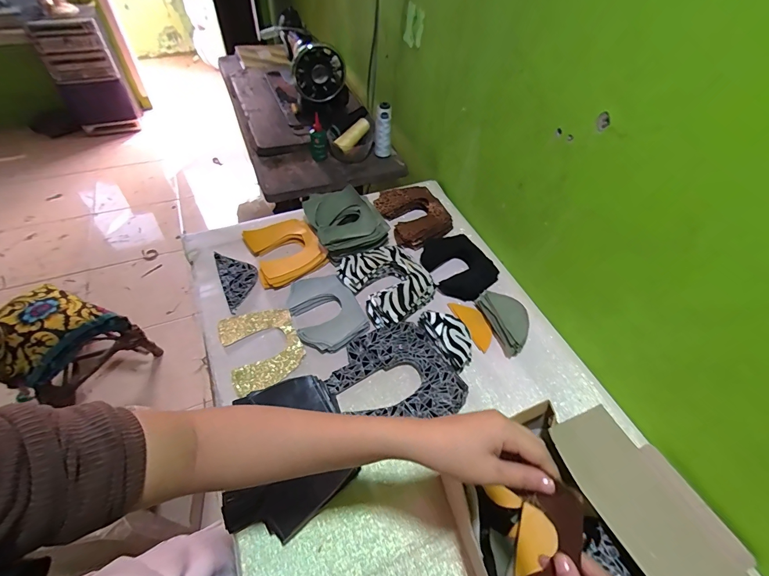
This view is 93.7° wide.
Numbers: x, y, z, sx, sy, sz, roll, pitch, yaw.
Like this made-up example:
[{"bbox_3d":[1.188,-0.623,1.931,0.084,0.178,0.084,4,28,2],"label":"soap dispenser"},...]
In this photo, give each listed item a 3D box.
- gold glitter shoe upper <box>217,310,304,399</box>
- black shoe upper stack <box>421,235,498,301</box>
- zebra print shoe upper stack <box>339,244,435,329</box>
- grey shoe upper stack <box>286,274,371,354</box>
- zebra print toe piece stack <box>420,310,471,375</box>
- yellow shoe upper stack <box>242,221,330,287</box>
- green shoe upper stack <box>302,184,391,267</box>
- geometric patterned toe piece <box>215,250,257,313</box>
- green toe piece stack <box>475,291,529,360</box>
[{"bbox_3d":[-0.213,0.100,0.632,0.123,0.013,0.149,-20,57,-19],"label":"gold glitter shoe upper"},{"bbox_3d":[0.146,-0.051,0.757,0.123,0.031,0.169,-26,59,-23],"label":"black shoe upper stack"},{"bbox_3d":[0.005,-0.014,0.701,0.146,0.047,0.176,-27,59,-24],"label":"zebra print shoe upper stack"},{"bbox_3d":[-0.112,0.038,0.661,0.115,0.021,0.166,-24,58,-22],"label":"grey shoe upper stack"},{"bbox_3d":[0.112,0.085,0.640,0.063,0.035,0.121,-23,56,-20],"label":"zebra print toe piece stack"},{"bbox_3d":[-0.204,-0.079,0.748,0.136,0.018,0.151,-20,56,-19],"label":"yellow shoe upper stack"},{"bbox_3d":[-0.083,-0.141,0.774,0.148,0.061,0.168,-26,58,-23],"label":"green shoe upper stack"},{"bbox_3d":[-0.287,-0.019,0.712,0.069,0.008,0.140,-20,61,-20],"label":"geometric patterned toe piece"},{"bbox_3d":[0.226,0.058,0.667,0.064,0.043,0.127,-11,53,-13],"label":"green toe piece stack"}]

